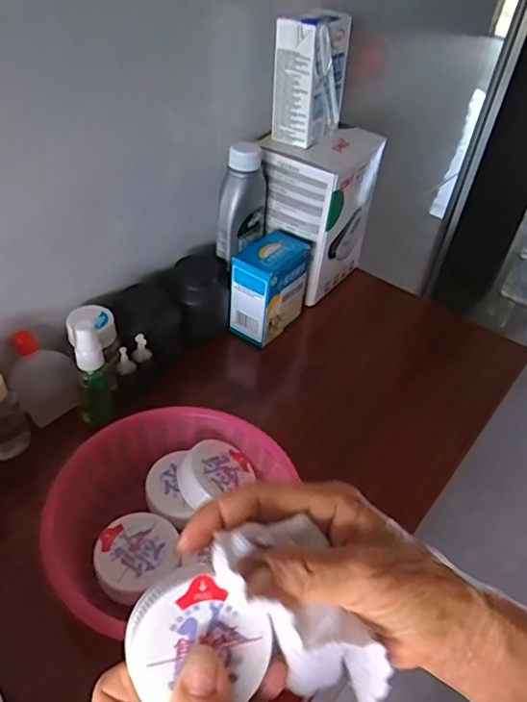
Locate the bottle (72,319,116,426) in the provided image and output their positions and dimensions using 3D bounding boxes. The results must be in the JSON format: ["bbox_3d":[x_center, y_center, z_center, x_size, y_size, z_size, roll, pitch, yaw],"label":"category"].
[{"bbox_3d":[-0.138,0.017,0.453,0.027,0.099,0.030,-6,44,-14],"label":"bottle"}]

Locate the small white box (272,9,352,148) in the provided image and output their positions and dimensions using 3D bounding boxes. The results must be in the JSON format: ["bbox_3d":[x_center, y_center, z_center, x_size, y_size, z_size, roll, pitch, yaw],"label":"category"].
[{"bbox_3d":[0.045,-0.257,0.521,0.047,0.105,0.057,33,48,25],"label":"small white box"}]

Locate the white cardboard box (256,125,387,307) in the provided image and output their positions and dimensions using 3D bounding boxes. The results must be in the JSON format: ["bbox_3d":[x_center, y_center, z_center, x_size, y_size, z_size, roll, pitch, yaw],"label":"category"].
[{"bbox_3d":[0.055,-0.155,0.606,0.097,0.155,0.117,30,47,23],"label":"white cardboard box"}]

